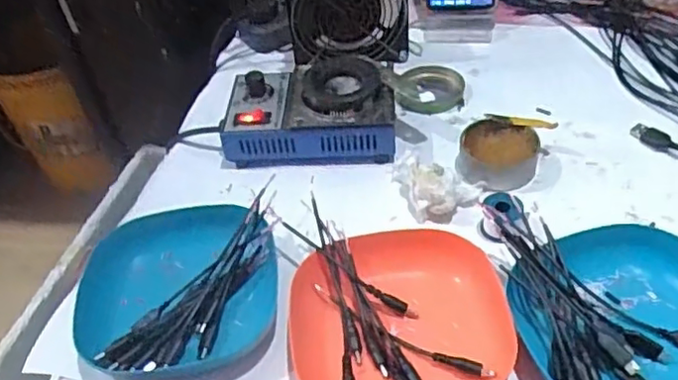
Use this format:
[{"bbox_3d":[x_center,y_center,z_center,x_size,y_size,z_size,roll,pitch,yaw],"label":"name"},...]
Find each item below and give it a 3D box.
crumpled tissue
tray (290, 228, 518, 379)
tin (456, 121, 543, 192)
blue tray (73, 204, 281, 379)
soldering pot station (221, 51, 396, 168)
[{"bbox_3d":[0.073,-0.001,0.519,0.073,0.027,0.048,14,49,20],"label":"crumpled tissue"},{"bbox_3d":[0.040,0.087,0.426,0.136,0.028,0.131,-9,45,-2],"label":"tray"},{"bbox_3d":[0.134,-0.028,0.543,0.064,0.029,0.058,12,48,18],"label":"tin"},{"bbox_3d":[-0.112,0.071,0.459,0.132,0.041,0.127,0,45,8],"label":"blue tray"},{"bbox_3d":[-0.025,-0.071,0.580,0.150,0.058,0.091,-1,45,6],"label":"soldering pot station"}]

